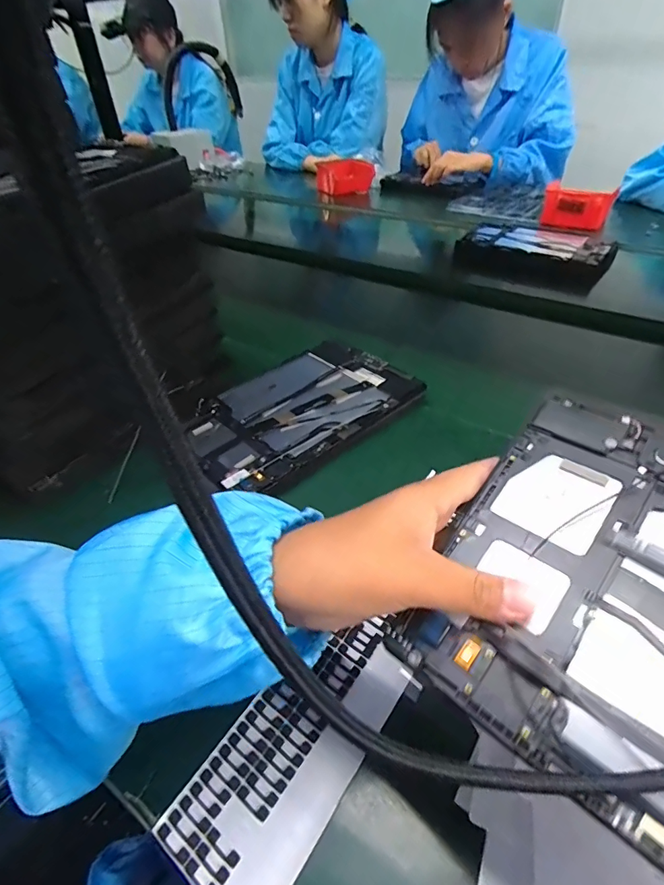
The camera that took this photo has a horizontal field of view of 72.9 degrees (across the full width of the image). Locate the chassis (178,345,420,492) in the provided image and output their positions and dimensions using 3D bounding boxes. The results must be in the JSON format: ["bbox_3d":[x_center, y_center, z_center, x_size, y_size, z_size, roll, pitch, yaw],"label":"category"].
[{"bbox_3d":[-0.036,-0.036,0.466,0.241,0.012,0.150,-32,50,-28],"label":"chassis"}]

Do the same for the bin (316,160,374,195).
[{"bbox_3d":[0.036,-0.726,1.228,0.154,0.064,0.098,-5,43,-3],"label":"bin"}]

